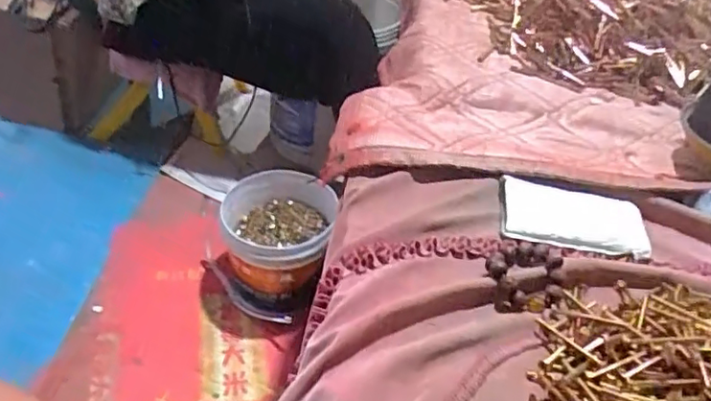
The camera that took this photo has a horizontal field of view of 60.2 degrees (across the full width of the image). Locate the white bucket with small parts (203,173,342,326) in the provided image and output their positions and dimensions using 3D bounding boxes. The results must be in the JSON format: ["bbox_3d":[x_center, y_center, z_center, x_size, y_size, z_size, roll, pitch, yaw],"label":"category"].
[{"bbox_3d":[-0.162,0.085,1.131,0.218,0.179,0.222,9,42,0],"label":"white bucket with small parts"}]

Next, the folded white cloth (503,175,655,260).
[{"bbox_3d":[0.245,0.020,0.690,0.159,0.018,0.086,10,42,1],"label":"folded white cloth"}]

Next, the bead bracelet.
[{"bbox_3d":[0.168,0.072,0.609,0.077,0.023,0.076,-5,44,-16],"label":"bead bracelet"}]

